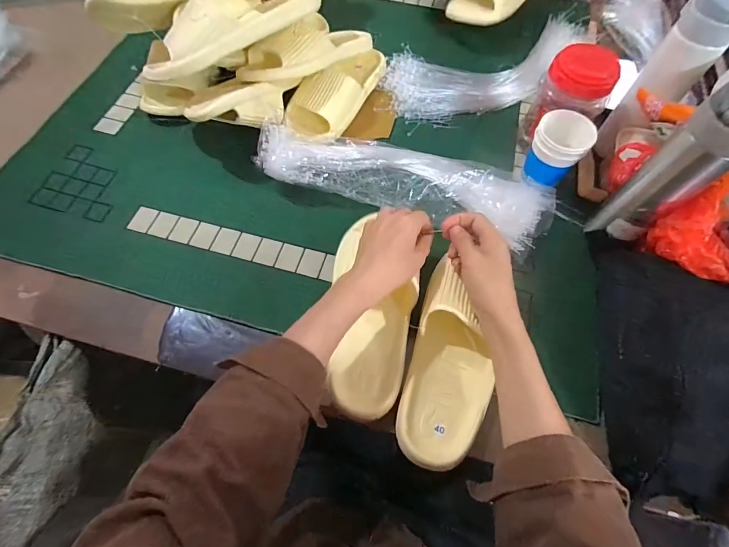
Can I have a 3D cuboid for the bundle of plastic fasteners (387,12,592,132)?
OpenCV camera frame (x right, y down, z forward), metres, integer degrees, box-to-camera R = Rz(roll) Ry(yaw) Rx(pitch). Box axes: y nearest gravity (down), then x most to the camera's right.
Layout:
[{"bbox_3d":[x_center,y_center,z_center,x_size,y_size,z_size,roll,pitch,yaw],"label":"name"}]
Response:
[{"bbox_3d":[0.237,-0.376,0.671,0.421,0.033,0.173,-20,65,-10],"label":"bundle of plastic fasteners"}]

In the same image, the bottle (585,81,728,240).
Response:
[{"bbox_3d":[0.339,-0.107,0.404,0.055,0.196,0.062,-38,70,-17],"label":"bottle"}]

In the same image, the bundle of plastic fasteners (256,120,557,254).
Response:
[{"bbox_3d":[0.056,-0.137,0.528,0.409,0.052,0.122,16,64,7],"label":"bundle of plastic fasteners"}]

